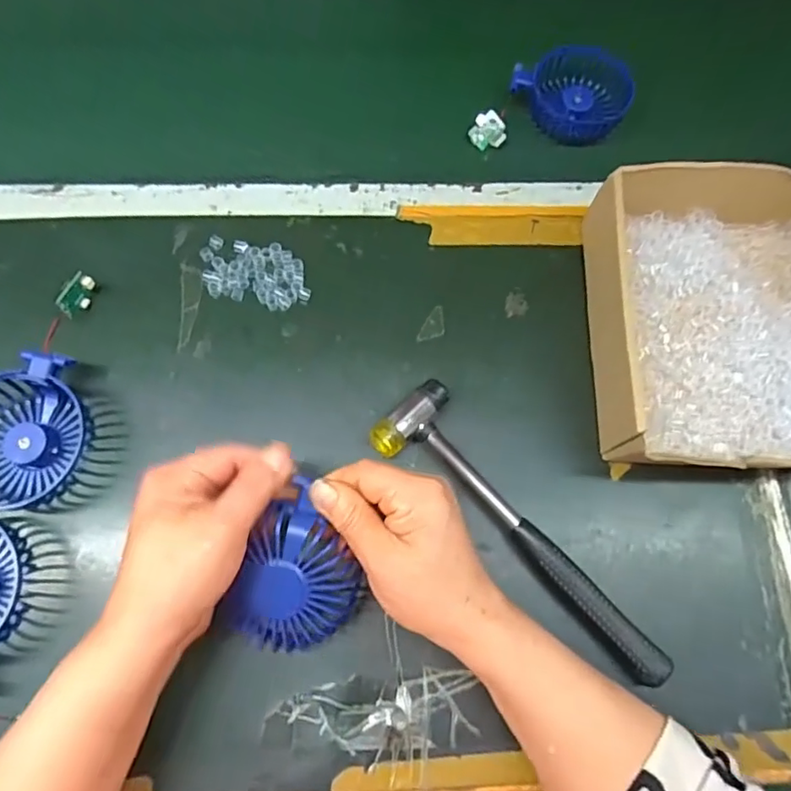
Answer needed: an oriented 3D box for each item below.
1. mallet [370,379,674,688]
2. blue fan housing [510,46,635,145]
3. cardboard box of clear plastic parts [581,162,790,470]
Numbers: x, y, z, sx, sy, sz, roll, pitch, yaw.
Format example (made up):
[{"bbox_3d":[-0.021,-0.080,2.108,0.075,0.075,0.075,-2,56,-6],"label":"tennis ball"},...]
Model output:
[{"bbox_3d":[0.081,0.093,0.368,0.059,0.026,0.233,-40,77,-14],"label":"mallet"},{"bbox_3d":[0.158,-0.275,0.509,0.100,0.034,0.100,1,71,-2],"label":"blue fan housing"},{"bbox_3d":[0.244,-0.049,0.399,0.212,0.080,0.212,4,71,-1],"label":"cardboard box of clear plastic parts"}]

